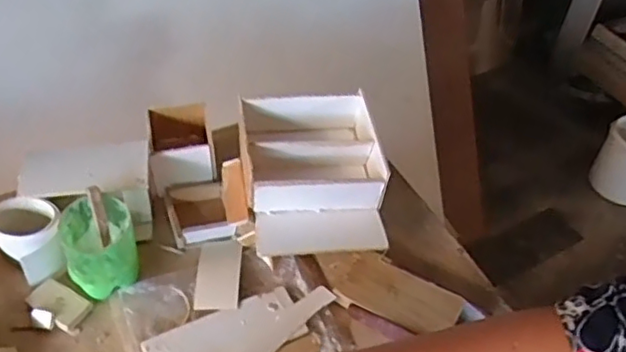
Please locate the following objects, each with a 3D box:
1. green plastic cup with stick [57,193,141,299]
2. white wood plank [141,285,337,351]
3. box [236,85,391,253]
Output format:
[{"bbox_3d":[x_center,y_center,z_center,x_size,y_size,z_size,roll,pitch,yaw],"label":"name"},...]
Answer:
[{"bbox_3d":[-0.181,0.060,0.522,0.056,0.064,0.057,3,45,-3],"label":"green plastic cup with stick"},{"bbox_3d":[-0.056,0.132,0.514,0.159,0.005,0.060,-19,50,-23],"label":"white wood plank"},{"bbox_3d":[-0.004,-0.008,0.602,0.126,0.074,0.125,-4,46,-10],"label":"box"}]

